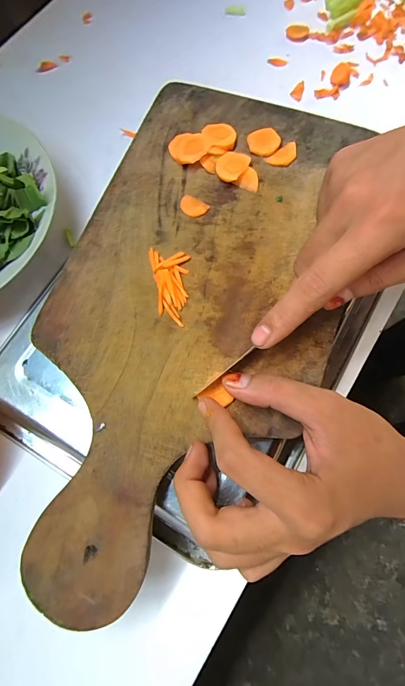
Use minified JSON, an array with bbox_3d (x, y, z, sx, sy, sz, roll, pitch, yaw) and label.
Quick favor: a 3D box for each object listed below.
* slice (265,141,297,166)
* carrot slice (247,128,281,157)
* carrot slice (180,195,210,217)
[{"bbox_3d":[0.064,-0.147,0.253,0.027,0.004,0.015,-40,77,-8],"label":"slice"},{"bbox_3d":[0.048,-0.159,0.256,0.024,0.004,0.025,-1,74,2],"label":"carrot slice"},{"bbox_3d":[-0.008,-0.102,0.243,0.022,0.004,0.015,34,78,11],"label":"carrot slice"}]

